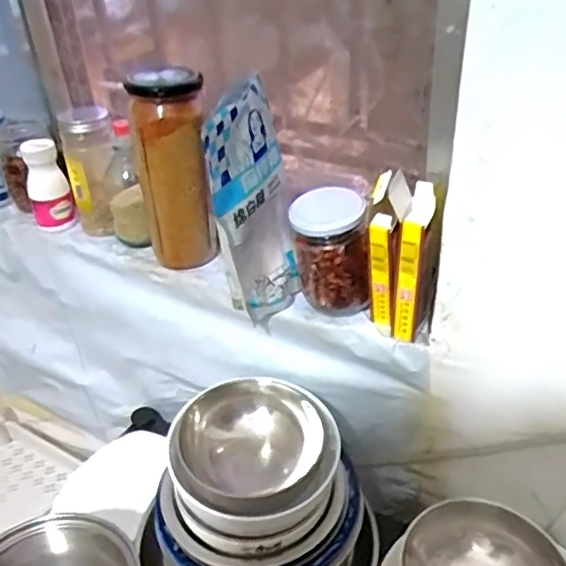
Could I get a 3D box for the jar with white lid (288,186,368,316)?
[{"bbox_3d":[0.047,-0.031,0.592,0.071,0.115,0.071,-2,35,1],"label":"jar with white lid"}]

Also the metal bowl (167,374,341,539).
[{"bbox_3d":[-0.030,0.163,0.583,0.145,0.062,0.147,-2,35,1],"label":"metal bowl"}]

